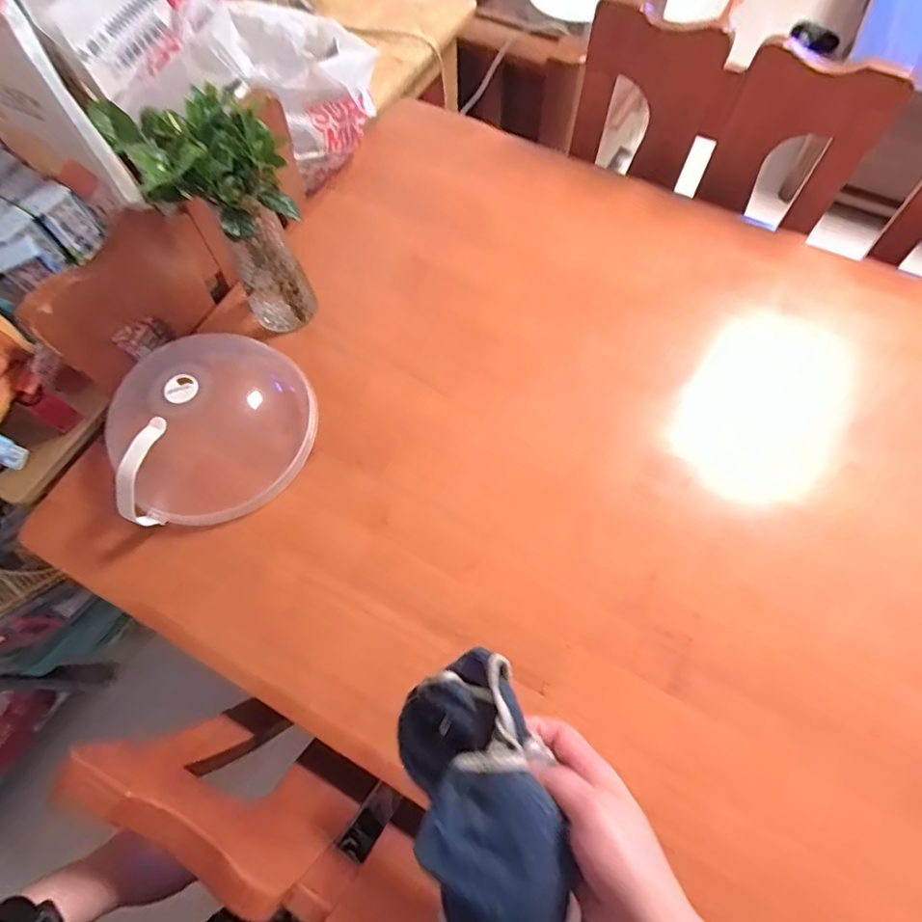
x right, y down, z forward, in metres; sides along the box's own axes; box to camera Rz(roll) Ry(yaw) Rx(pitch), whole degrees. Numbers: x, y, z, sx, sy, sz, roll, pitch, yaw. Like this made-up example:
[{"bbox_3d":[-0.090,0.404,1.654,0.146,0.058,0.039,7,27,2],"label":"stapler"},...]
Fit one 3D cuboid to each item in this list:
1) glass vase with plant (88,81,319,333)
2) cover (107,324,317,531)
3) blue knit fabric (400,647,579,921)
[{"bbox_3d":[-0.254,-0.262,0.634,0.136,0.270,0.130,-31,70,-13],"label":"glass vase with plant"},{"bbox_3d":[-0.298,-0.056,0.659,0.220,0.102,0.223,-22,68,-9],"label":"cover"},{"bbox_3d":[0.015,0.228,0.371,0.088,0.090,0.176,-19,68,-8],"label":"blue knit fabric"}]

